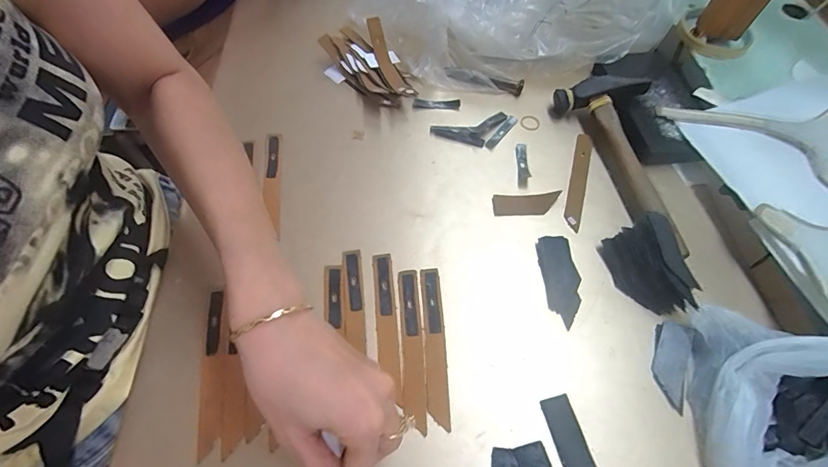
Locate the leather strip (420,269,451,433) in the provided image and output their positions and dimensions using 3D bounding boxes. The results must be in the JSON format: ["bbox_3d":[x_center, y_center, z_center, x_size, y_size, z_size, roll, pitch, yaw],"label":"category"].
[{"bbox_3d":[0.017,0.087,0.324,0.017,0.004,0.125,-2,60,-2],"label":"leather strip"}]

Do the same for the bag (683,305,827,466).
[{"bbox_3d":[0.255,0.106,0.274,0.098,0.077,0.126,1,60,0],"label":"bag"}]

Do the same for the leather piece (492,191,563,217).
[{"bbox_3d":[0.111,-0.028,0.397,0.066,0.006,0.023,-4,60,-3],"label":"leather piece"}]

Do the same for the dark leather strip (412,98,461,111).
[{"bbox_3d":[0.026,-0.148,0.464,0.054,0.005,0.014,2,60,1],"label":"dark leather strip"}]

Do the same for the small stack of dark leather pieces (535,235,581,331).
[{"bbox_3d":[0.129,0.039,0.353,0.032,0.005,0.081,-3,60,-3],"label":"small stack of dark leather pieces"}]

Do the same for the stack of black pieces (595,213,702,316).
[{"bbox_3d":[0.204,0.027,0.341,0.055,0.037,0.078,-14,61,-8],"label":"stack of black pieces"}]

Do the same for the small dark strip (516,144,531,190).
[{"bbox_3d":[0.114,-0.071,0.422,0.012,0.007,0.059,4,60,1],"label":"small dark strip"}]

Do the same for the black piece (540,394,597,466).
[{"bbox_3d":[0.113,0.151,0.289,0.023,0.004,0.063,-13,61,-8],"label":"black piece"}]

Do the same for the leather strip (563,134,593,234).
[{"bbox_3d":[0.168,-0.055,0.412,0.019,0.007,0.121,18,61,9],"label":"leather strip"}]

